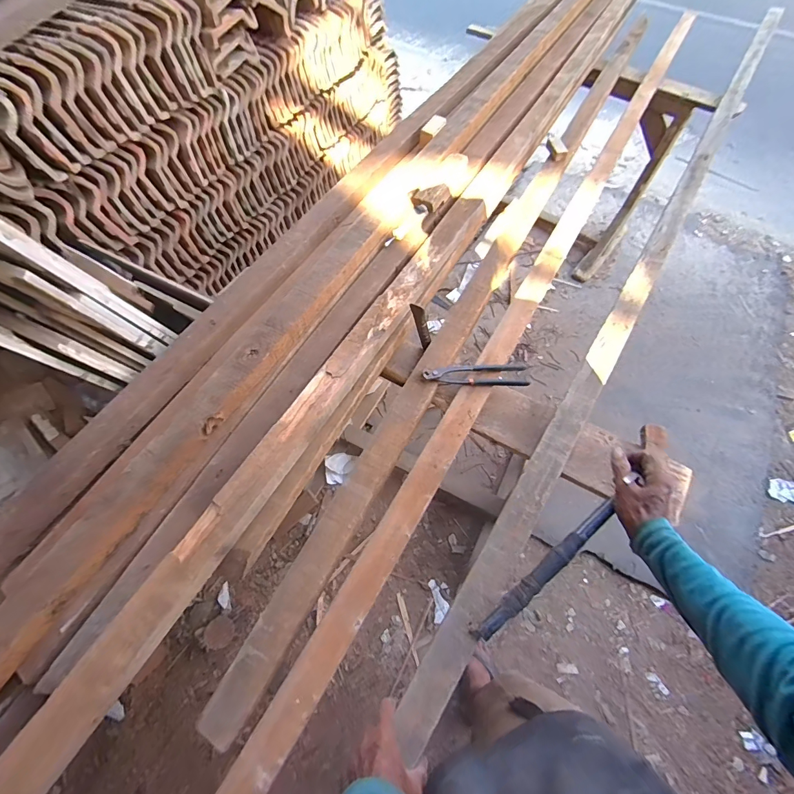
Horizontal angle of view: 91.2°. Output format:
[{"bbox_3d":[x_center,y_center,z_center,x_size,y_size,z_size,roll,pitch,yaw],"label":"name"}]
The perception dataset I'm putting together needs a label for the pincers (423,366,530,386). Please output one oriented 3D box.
[{"bbox_3d":[0.166,-0.045,0.814,0.216,0.026,0.042,0,61,0],"label":"pincers"}]

